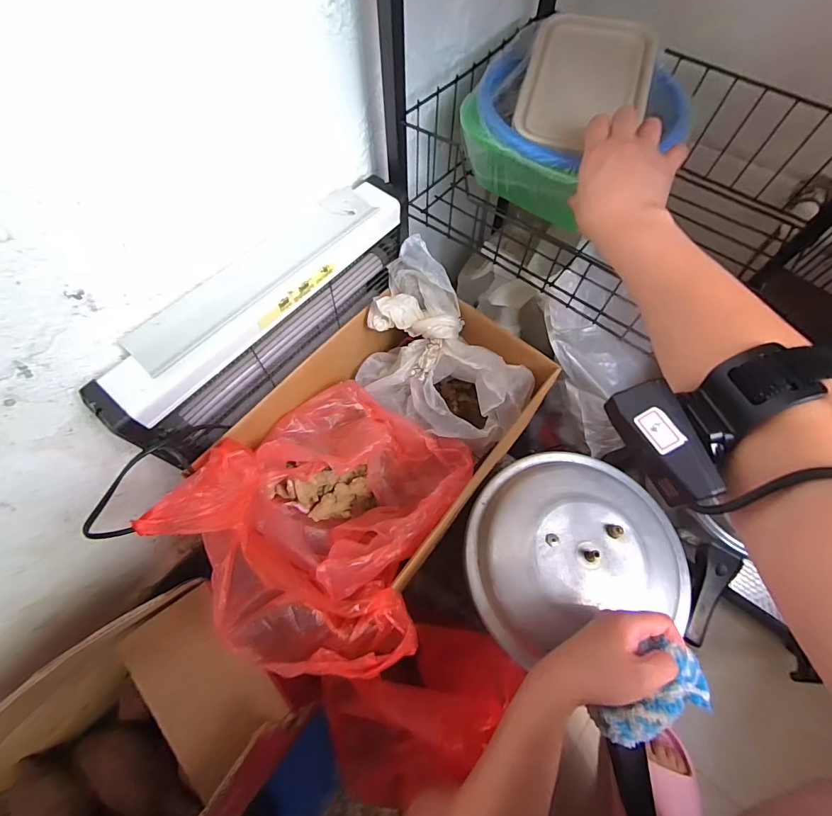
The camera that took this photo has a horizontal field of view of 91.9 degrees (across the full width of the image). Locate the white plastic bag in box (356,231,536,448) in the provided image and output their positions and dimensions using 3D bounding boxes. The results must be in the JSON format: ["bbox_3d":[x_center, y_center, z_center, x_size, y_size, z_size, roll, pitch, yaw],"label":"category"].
[{"bbox_3d":[0.024,-0.051,0.487,0.142,0.145,0.214,-41,70,-17],"label":"white plastic bag in box"}]

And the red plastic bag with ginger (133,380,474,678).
[{"bbox_3d":[-0.081,0.102,0.406,0.221,0.150,0.264,23,66,11],"label":"red plastic bag with ginger"}]

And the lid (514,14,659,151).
[{"bbox_3d":[0.175,-0.333,0.409,0.123,0.006,0.171,13,75,8],"label":"lid"}]

